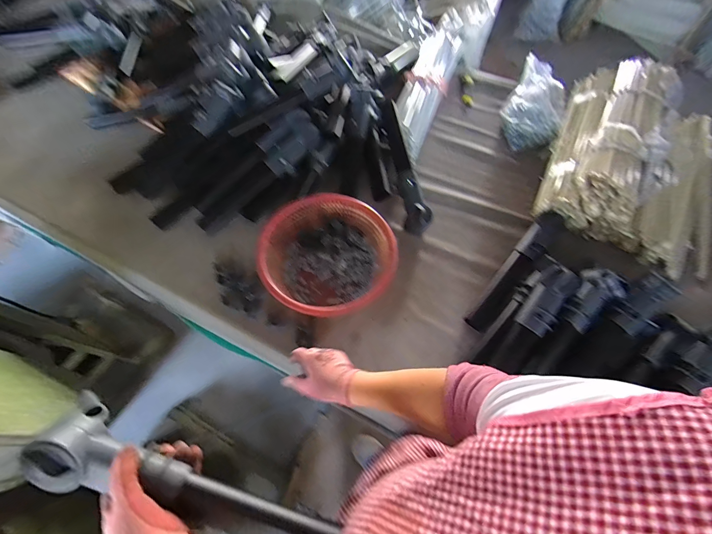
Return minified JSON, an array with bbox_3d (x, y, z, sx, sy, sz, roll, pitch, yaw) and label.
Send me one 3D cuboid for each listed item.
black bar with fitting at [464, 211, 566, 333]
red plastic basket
[{"bbox_3d":[0.405,0.003,0.781,0.065,0.051,0.406,38,67,16],"label":"black bar with fitting"},{"bbox_3d":[-0.074,-0.033,0.742,0.294,0.089,0.287,1,62,-2],"label":"red plastic basket"}]

